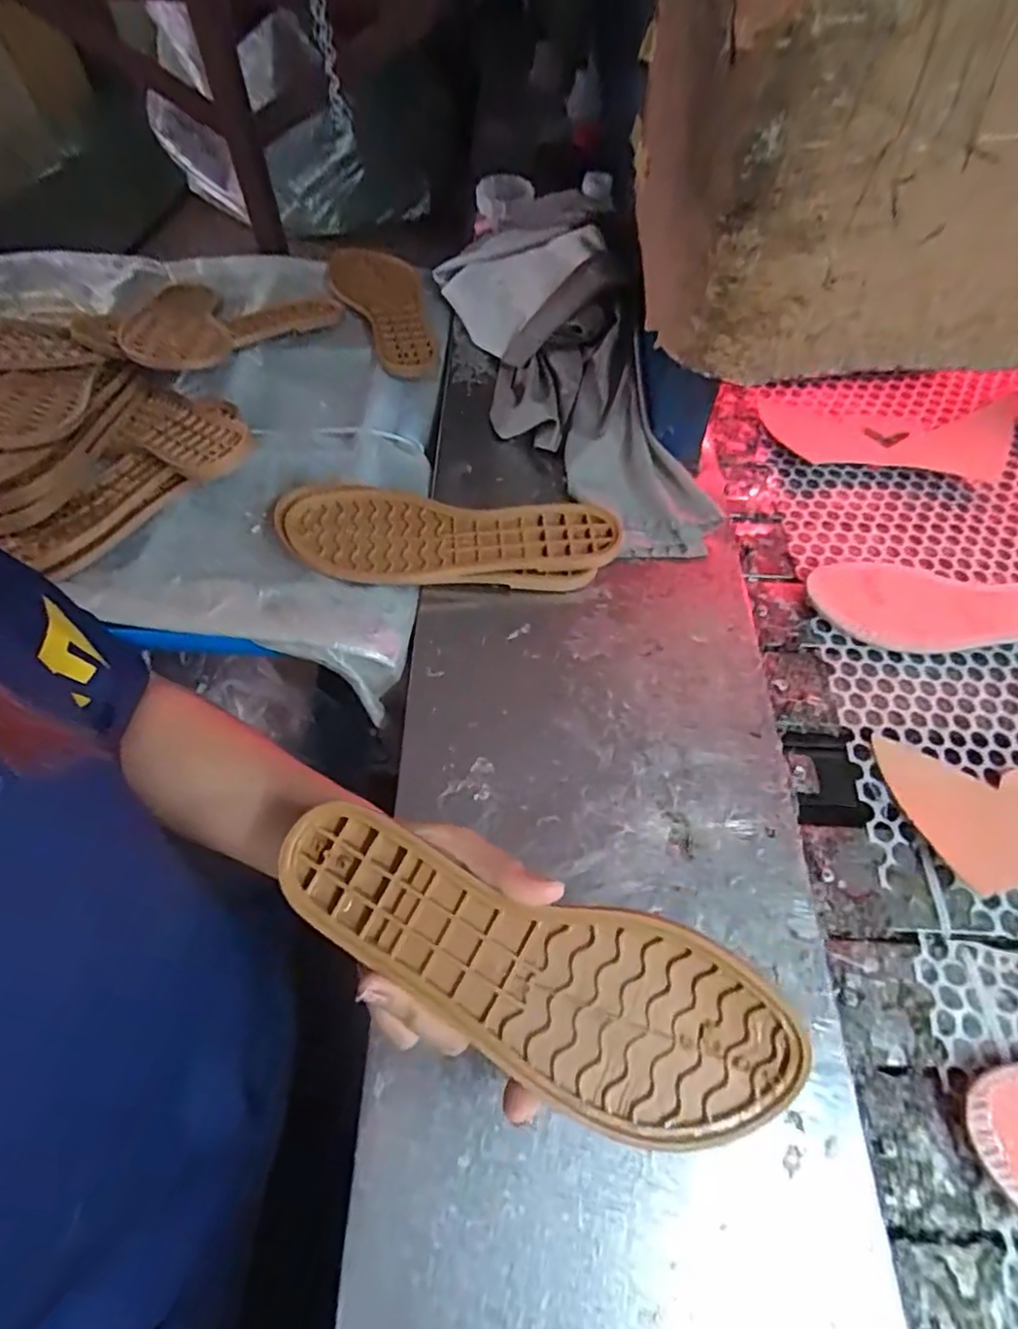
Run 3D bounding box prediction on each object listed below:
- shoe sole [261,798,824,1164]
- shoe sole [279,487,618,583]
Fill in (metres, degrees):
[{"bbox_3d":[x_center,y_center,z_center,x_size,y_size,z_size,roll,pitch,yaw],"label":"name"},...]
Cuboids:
[{"bbox_3d":[0.004,0.133,0.284,0.235,0.024,0.080,21,80,10],"label":"shoe sole"},{"bbox_3d":[-0.049,-0.089,0.466,0.243,0.028,0.087,10,59,3],"label":"shoe sole"}]

